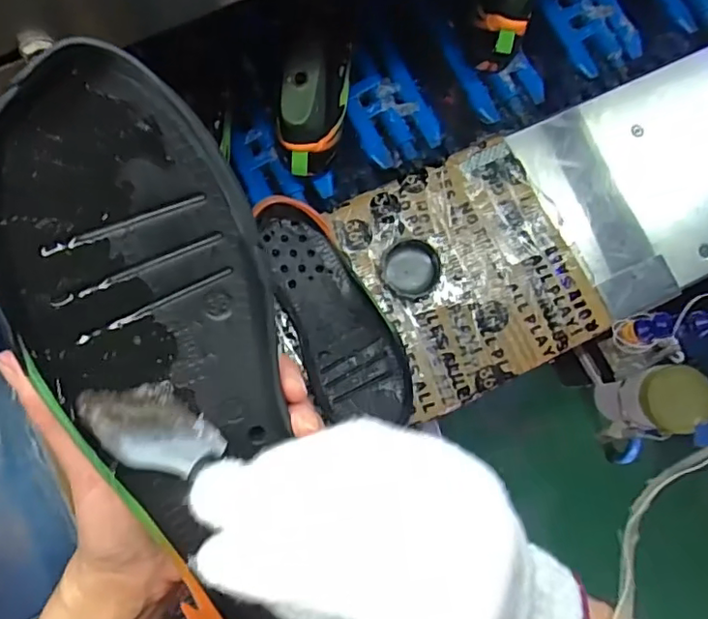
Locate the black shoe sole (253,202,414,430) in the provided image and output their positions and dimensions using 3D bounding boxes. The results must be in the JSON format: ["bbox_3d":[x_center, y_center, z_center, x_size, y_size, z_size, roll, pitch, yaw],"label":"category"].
[{"bbox_3d":[-0.020,0.007,0.580,0.106,0.044,0.245,-21,84,-6],"label":"black shoe sole"}]

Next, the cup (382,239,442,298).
[{"bbox_3d":[0.061,-0.042,0.604,0.057,0.025,0.057,1,82,-4],"label":"cup"}]

